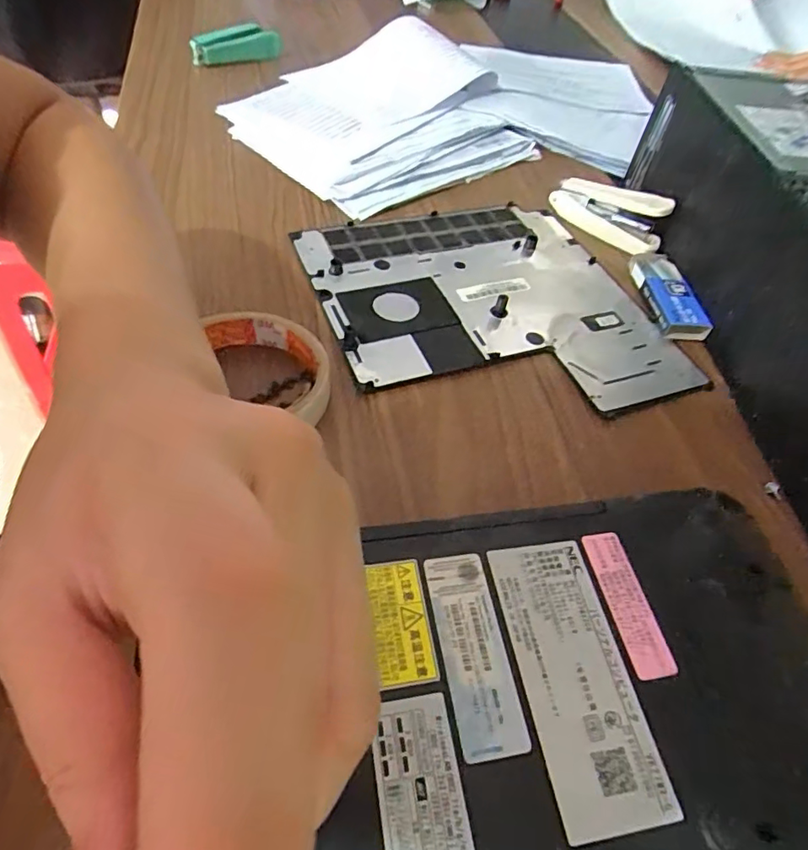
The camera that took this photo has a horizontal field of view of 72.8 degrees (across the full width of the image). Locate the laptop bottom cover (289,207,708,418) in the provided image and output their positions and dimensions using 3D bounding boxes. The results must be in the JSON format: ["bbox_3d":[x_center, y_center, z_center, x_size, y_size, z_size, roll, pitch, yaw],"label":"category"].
[{"bbox_3d":[0.054,-0.082,0.374,0.207,0.016,0.212,-14,55,-16],"label":"laptop bottom cover"}]

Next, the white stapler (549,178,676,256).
[{"bbox_3d":[0.162,-0.170,0.432,0.088,0.040,0.020,37,55,24],"label":"white stapler"}]

